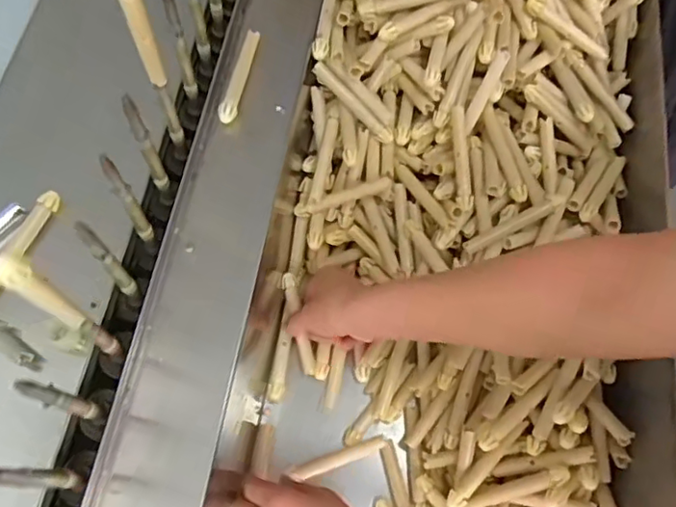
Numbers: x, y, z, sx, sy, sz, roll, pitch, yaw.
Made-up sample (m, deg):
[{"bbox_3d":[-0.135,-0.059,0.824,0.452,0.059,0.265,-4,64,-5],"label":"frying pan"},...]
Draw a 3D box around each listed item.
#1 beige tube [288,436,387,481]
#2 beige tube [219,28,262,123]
[{"bbox_3d":[0.000,0.208,0.593,0.099,0.017,0.015,-15,68,-12],"label":"beige tube"},{"bbox_3d":[-0.100,-0.178,0.597,0.017,0.021,0.110,10,67,4],"label":"beige tube"}]

